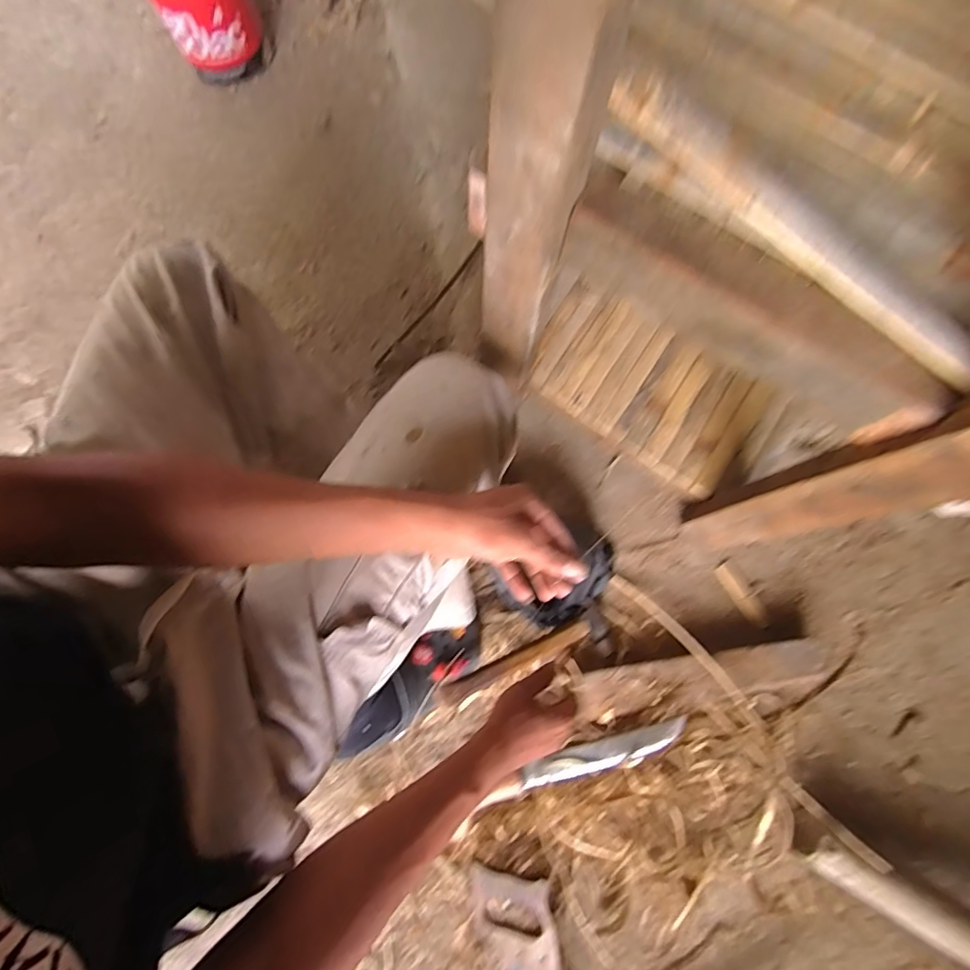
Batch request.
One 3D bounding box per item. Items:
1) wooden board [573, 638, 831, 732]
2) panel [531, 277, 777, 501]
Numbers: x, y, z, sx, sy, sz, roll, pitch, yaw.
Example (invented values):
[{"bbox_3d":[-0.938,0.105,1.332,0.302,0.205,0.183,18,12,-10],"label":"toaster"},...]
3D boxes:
[{"bbox_3d":[0.282,0.260,0.669,0.337,0.034,0.071,-9,79,-3],"label":"wooden board"},{"bbox_3d":[0.222,-0.135,0.699,0.306,0.021,0.196,34,80,4],"label":"panel"}]

